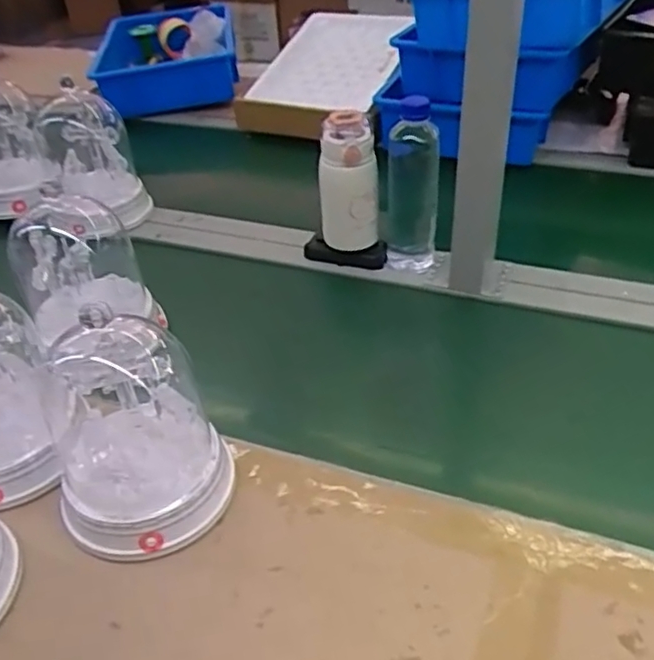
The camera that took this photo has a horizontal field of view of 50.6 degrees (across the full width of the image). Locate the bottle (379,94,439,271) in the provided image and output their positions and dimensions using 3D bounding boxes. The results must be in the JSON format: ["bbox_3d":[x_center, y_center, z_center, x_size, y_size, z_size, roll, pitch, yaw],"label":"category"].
[{"bbox_3d":[0.101,-0.182,0.857,0.068,0.211,0.073,-1,39,4],"label":"bottle"}]

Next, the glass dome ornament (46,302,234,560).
[{"bbox_3d":[-0.165,0.070,0.565,0.137,0.189,0.131,-3,39,2],"label":"glass dome ornament"}]

